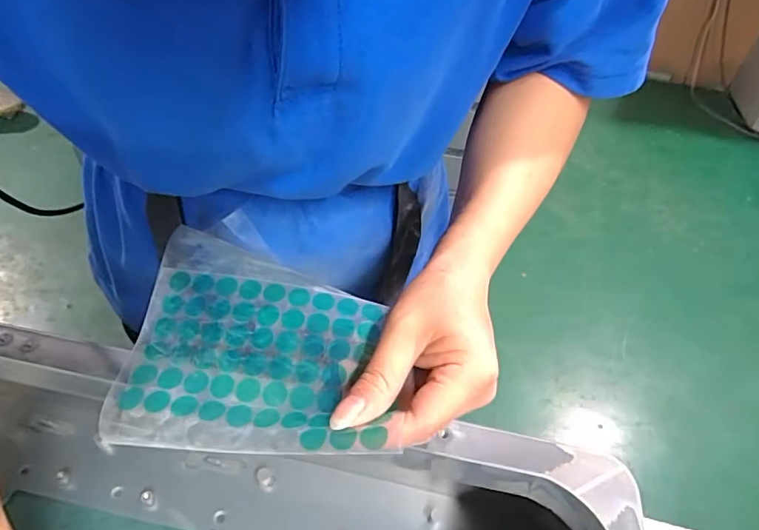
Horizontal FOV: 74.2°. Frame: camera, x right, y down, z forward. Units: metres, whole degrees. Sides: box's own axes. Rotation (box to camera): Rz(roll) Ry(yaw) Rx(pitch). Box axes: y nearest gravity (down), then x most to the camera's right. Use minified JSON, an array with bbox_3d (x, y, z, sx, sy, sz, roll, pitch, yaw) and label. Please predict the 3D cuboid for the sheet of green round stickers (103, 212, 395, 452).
[{"bbox_3d":[-0.060,0.032,0.253,0.123,0.025,0.119,7,47,1],"label":"sheet of green round stickers"}]

